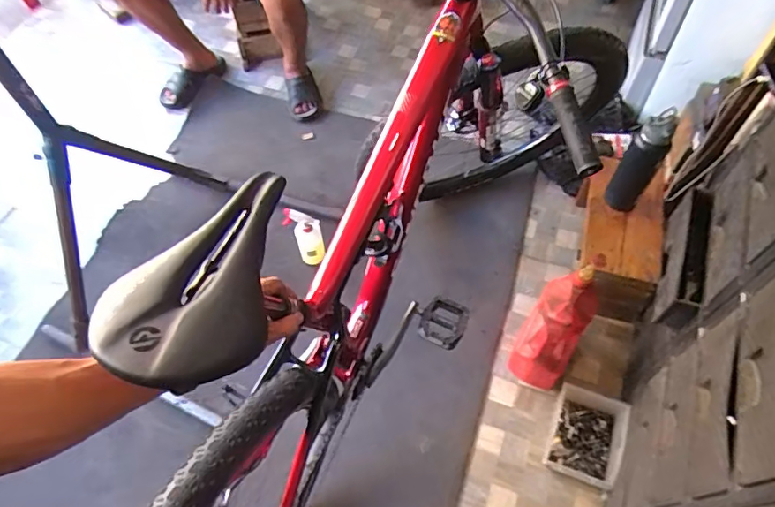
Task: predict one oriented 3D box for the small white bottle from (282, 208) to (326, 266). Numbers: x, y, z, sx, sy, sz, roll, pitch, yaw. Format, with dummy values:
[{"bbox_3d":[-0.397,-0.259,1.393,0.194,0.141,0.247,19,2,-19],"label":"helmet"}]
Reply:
[{"bbox_3d":[-0.237,-0.047,1.547,0.087,0.199,0.074,-27,33,-13],"label":"small white bottle"}]

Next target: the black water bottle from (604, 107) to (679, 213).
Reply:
[{"bbox_3d":[0.639,-0.230,1.329,0.090,0.307,0.070,33,66,19],"label":"black water bottle"}]

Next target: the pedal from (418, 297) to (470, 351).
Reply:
[{"bbox_3d":[0.122,0.152,1.164,0.100,0.028,0.115,26,64,16],"label":"pedal"}]

